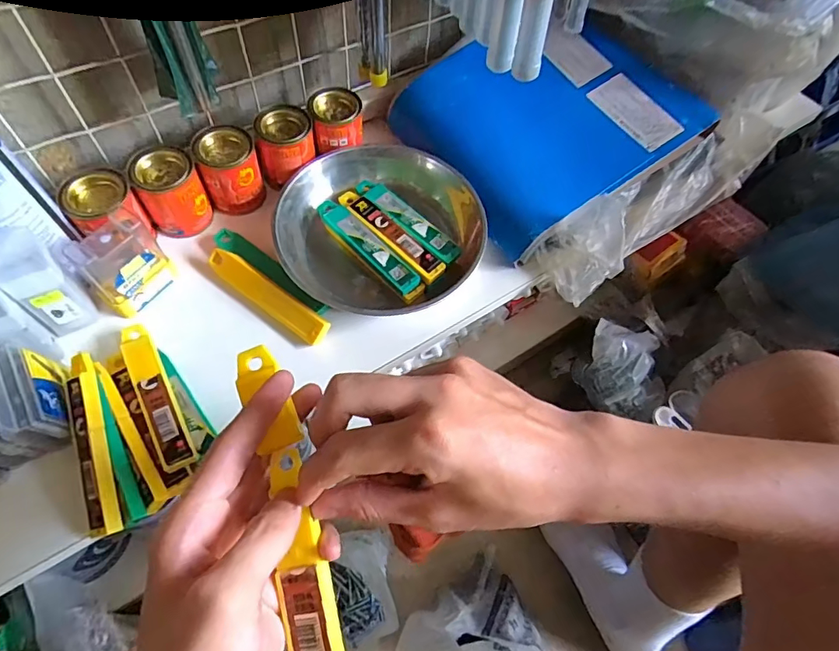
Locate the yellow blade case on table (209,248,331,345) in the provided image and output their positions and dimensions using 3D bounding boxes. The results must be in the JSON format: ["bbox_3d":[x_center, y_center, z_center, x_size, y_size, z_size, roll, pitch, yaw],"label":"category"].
[{"bbox_3d":[-0.139,-0.029,0.441,0.133,0.018,0.023,34,63,16],"label":"yellow blade case on table"}]

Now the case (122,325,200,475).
[{"bbox_3d":[-0.211,0.051,0.383,0.024,0.007,0.131,-26,64,-17],"label":"case"}]

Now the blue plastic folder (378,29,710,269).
[{"bbox_3d":[0.143,-0.227,0.529,0.268,0.061,0.224,-29,65,-18],"label":"blue plastic folder"}]

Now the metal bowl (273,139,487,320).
[{"bbox_3d":[-0.045,-0.096,0.477,0.187,0.068,0.207,-39,68,-22],"label":"metal bowl"}]

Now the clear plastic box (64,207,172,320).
[{"bbox_3d":[-0.253,-0.052,0.414,0.031,0.071,0.062,35,64,17],"label":"clear plastic box"}]

